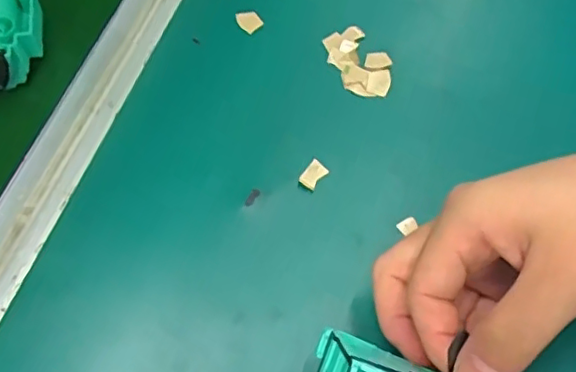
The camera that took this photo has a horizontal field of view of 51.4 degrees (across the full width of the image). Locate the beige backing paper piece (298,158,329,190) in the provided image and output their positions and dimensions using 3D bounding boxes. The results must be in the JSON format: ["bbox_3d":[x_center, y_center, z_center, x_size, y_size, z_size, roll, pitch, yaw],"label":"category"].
[{"bbox_3d":[0.015,-0.007,0.353,0.012,0.004,0.018,38,71,14],"label":"beige backing paper piece"}]

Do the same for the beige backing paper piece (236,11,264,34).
[{"bbox_3d":[-0.026,-0.110,0.394,0.013,0.004,0.018,-38,73,-16],"label":"beige backing paper piece"}]

